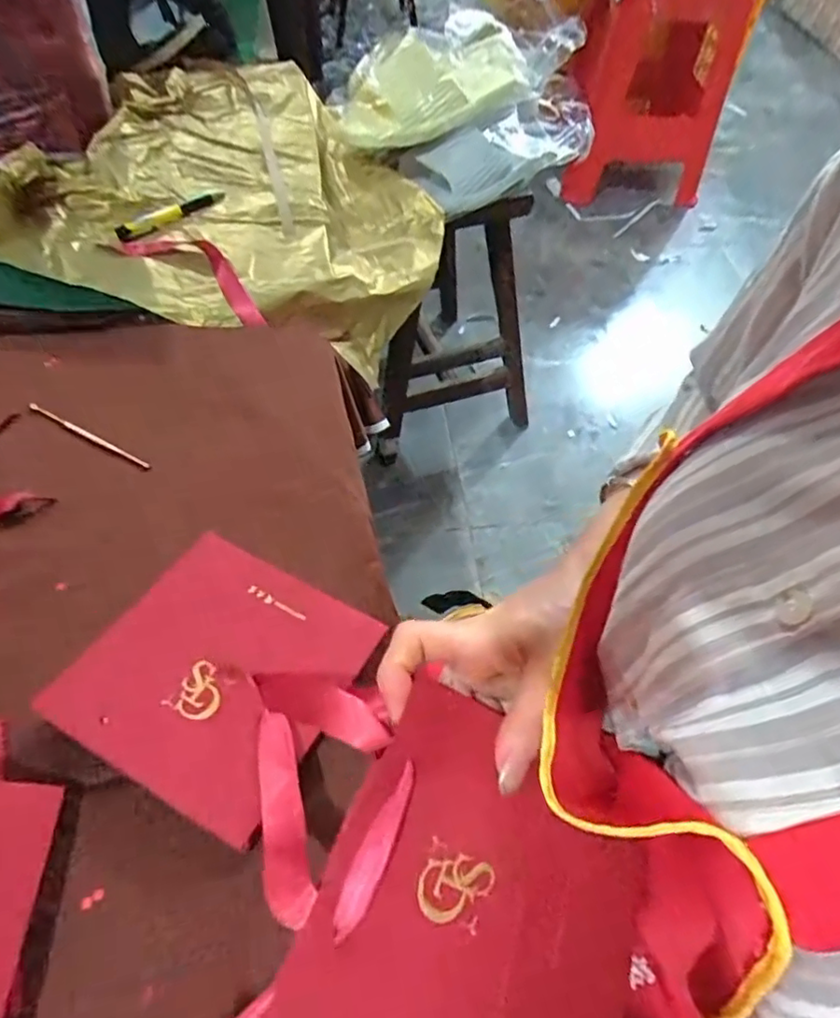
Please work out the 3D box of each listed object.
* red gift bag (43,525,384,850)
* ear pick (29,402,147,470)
[{"bbox_3d":[-0.113,0.091,0.345,0.136,0.016,0.135,25,56,14],"label":"red gift bag"},{"bbox_3d":[-0.252,-0.056,0.450,0.117,0.006,0.006,26,56,14],"label":"ear pick"}]

